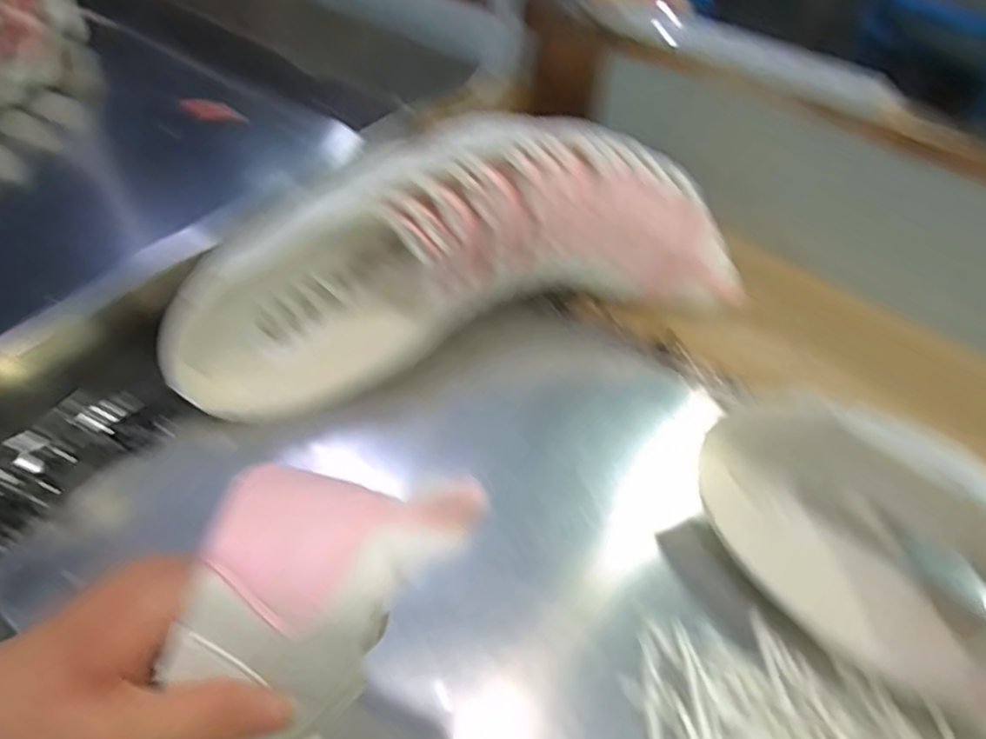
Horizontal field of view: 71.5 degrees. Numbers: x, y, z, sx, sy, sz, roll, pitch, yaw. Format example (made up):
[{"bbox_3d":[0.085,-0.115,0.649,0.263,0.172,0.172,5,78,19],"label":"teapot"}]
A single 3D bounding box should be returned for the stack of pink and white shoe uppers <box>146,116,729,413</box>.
[{"bbox_3d":[-0.033,-0.116,0.630,0.502,0.142,0.201,-11,51,-15],"label":"stack of pink and white shoe uppers"}]

